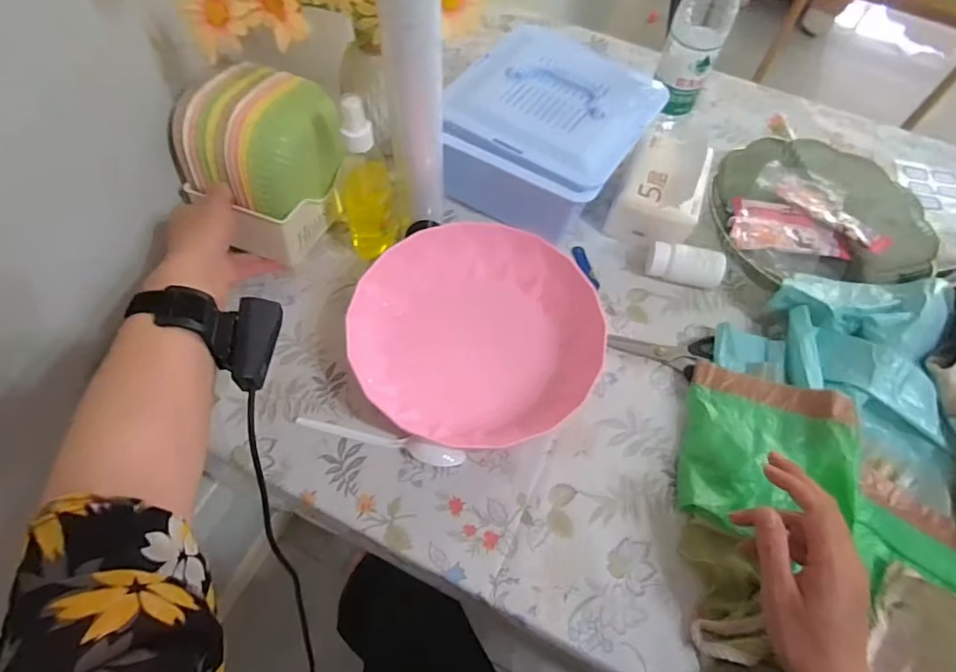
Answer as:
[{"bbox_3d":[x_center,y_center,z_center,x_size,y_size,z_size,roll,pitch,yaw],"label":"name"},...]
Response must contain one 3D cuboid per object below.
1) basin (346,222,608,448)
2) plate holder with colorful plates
[{"bbox_3d":[-0.003,-0.004,0.514,0.226,0.062,0.229,1,59,-2],"label":"basin"},{"bbox_3d":[-0.215,-0.174,0.520,0.114,0.138,0.139,27,61,13],"label":"plate holder with colorful plates"}]

